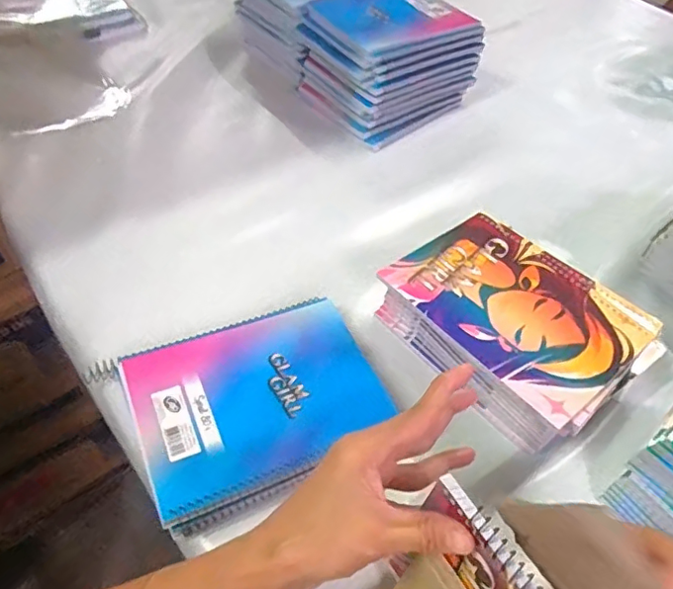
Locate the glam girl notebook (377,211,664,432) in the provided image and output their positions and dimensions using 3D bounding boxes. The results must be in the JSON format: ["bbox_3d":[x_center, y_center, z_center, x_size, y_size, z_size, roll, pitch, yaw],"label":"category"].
[{"bbox_3d":[0.160,0.006,0.489,0.155,0.008,0.197,-30,60,-28],"label":"glam girl notebook"}]

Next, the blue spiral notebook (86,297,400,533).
[{"bbox_3d":[-0.070,0.083,0.460,0.207,0.019,0.156,-17,55,-20],"label":"blue spiral notebook"}]

